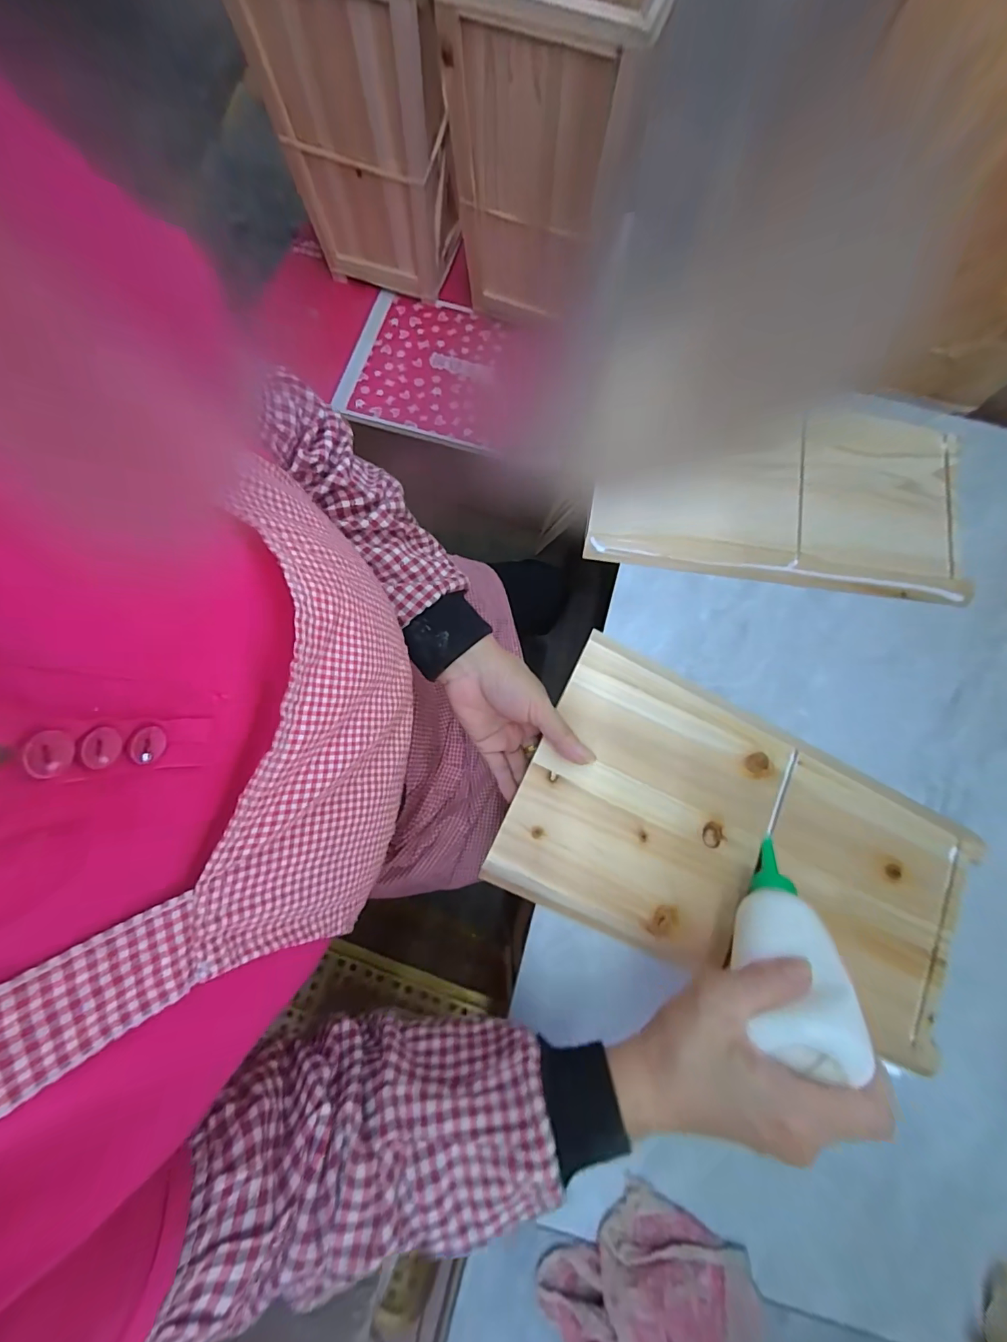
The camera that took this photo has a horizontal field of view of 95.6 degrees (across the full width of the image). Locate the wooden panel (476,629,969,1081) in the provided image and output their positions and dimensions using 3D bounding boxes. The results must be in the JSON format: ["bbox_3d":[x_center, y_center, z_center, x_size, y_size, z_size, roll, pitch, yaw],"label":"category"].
[{"bbox_3d":[0.190,0.142,0.378,0.353,0.019,0.220,26,76,5],"label":"wooden panel"}]

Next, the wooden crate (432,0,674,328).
[{"bbox_3d":[0.072,-0.753,0.674,0.248,0.374,0.250,19,76,3],"label":"wooden crate"}]

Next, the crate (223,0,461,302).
[{"bbox_3d":[-0.178,-0.847,0.693,0.262,0.384,0.293,15,76,2],"label":"crate"}]

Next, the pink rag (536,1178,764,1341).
[{"bbox_3d":[0.103,0.428,0.303,0.132,0.035,0.114,-21,77,-7],"label":"pink rag"}]

